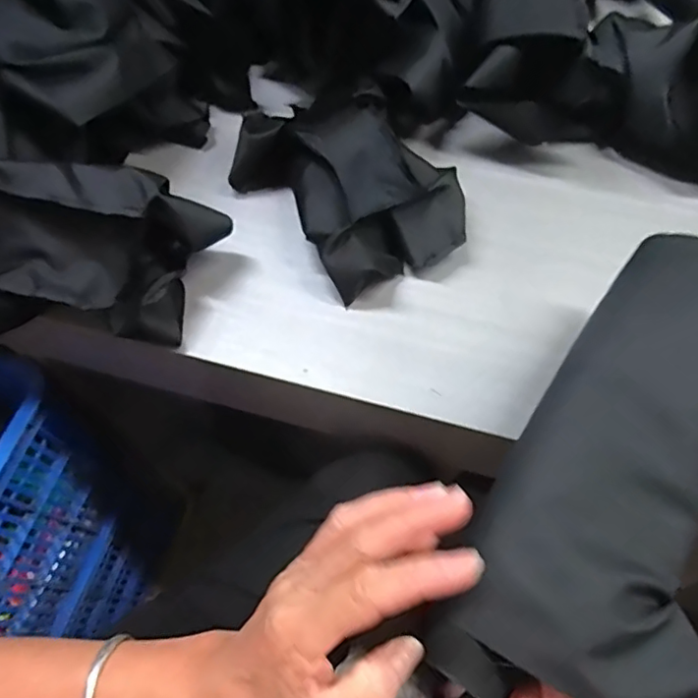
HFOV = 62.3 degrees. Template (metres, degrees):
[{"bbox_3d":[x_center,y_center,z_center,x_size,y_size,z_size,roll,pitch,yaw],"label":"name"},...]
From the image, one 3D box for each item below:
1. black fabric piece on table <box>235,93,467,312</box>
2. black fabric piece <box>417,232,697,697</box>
[{"bbox_3d":[-0.002,-0.148,0.524,0.149,0.059,0.212,-37,69,-14],"label":"black fabric piece on table"},{"bbox_3d":[0.171,0.069,0.339,0.129,0.050,0.305,32,69,15],"label":"black fabric piece"}]

